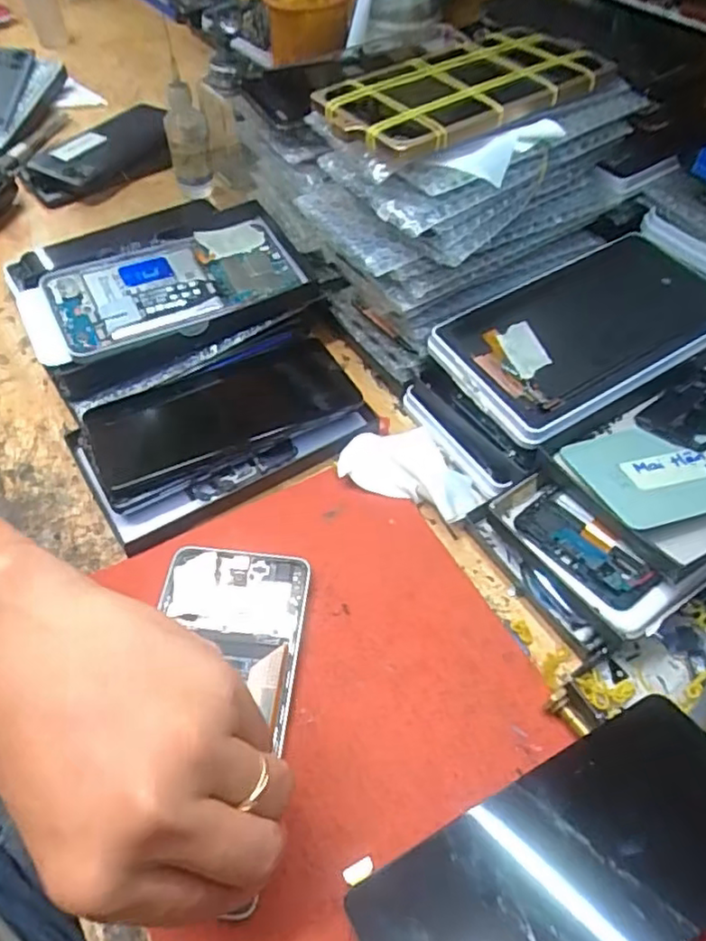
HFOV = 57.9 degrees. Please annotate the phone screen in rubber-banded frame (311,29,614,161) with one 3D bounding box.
[{"bbox_3d":[0.062,-0.214,0.353,0.150,0.021,0.078,-29,58,-20],"label":"phone screen in rubber-banded frame"}]

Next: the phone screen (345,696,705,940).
[{"bbox_3d":[0.079,0.145,0.232,0.153,0.008,0.070,-23,44,-14],"label":"phone screen"}]

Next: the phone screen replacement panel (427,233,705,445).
[{"bbox_3d":[0.142,-0.087,0.388,0.165,0.011,0.097,-29,63,-14],"label":"phone screen replacement panel"}]

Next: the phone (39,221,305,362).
[{"bbox_3d":[-0.121,-0.126,0.428,0.160,0.010,0.075,-23,72,-17],"label":"phone"}]

